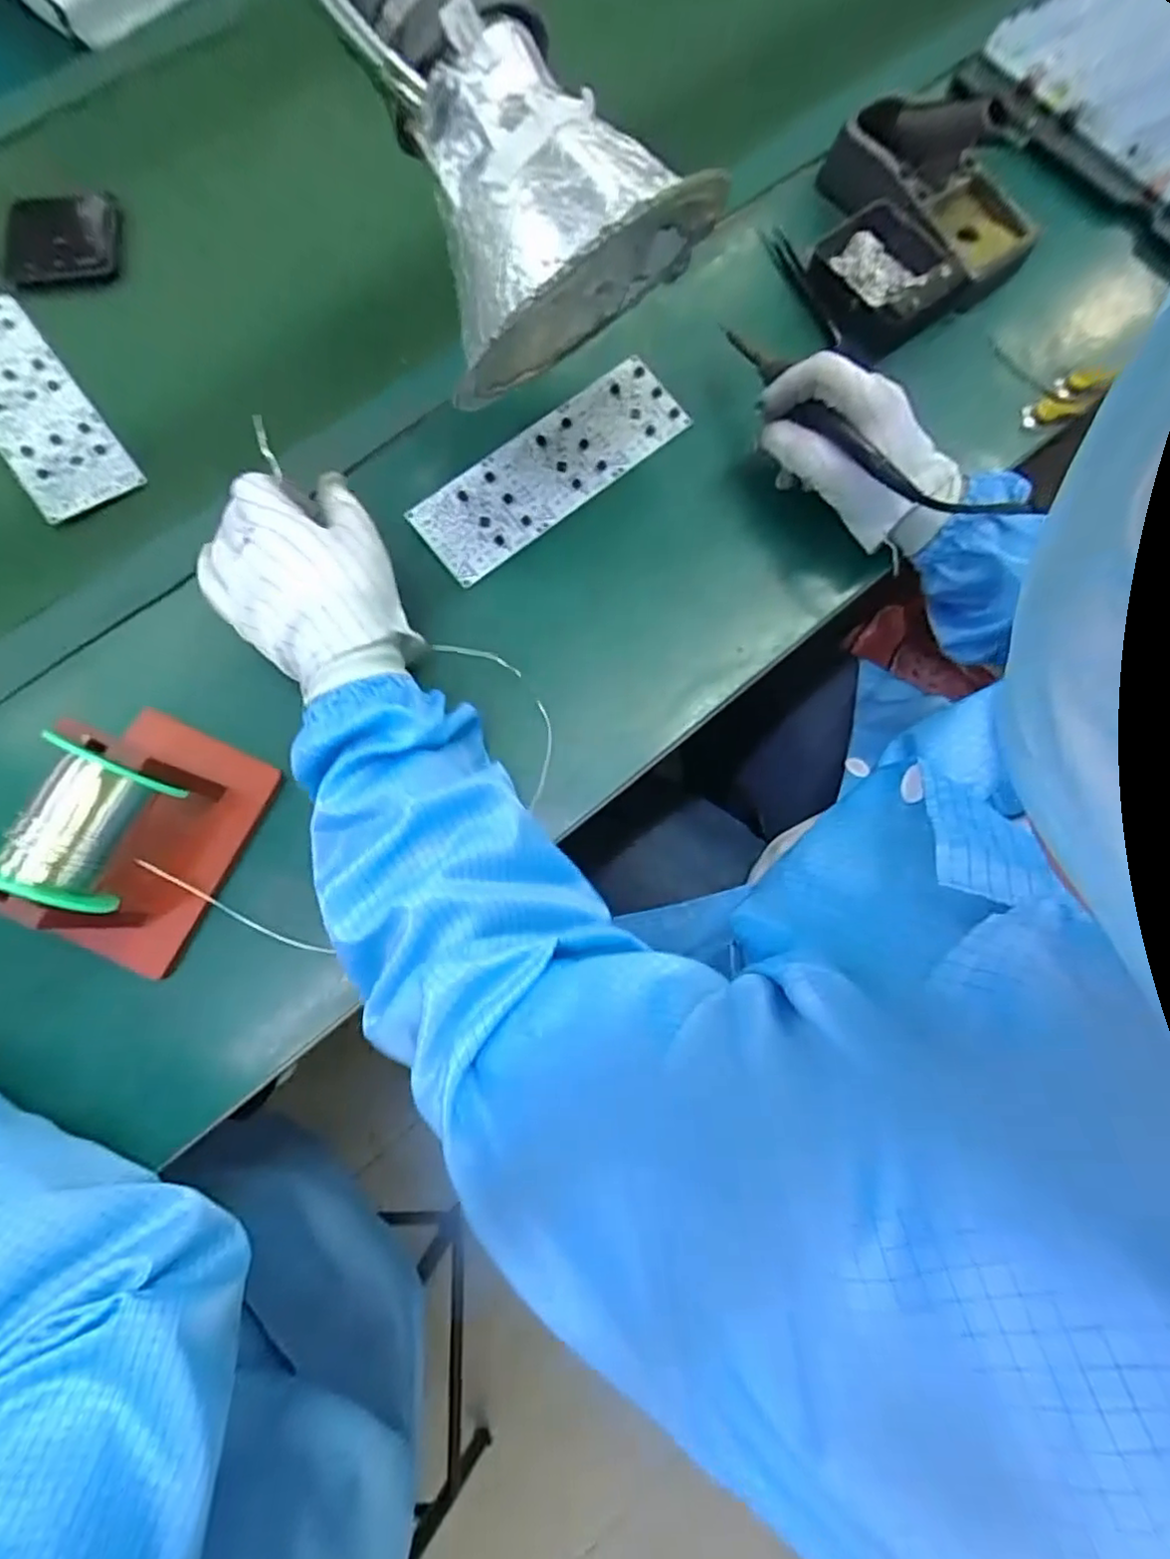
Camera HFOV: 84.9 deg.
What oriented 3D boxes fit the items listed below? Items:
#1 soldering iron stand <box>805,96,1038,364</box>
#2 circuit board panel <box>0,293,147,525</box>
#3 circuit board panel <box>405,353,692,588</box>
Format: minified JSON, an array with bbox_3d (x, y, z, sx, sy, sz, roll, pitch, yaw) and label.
[{"bbox_3d":[0.239,-0.432,0.470,0.175,0.083,0.158,-37,80,-9],"label":"soldering iron stand"},{"bbox_3d":[-0.408,-0.278,0.467,0.068,0.005,0.218,-38,80,-9],"label":"circuit board panel"},{"bbox_3d":[-0.022,-0.223,0.455,0.209,0.006,0.066,-39,89,-9],"label":"circuit board panel"}]

